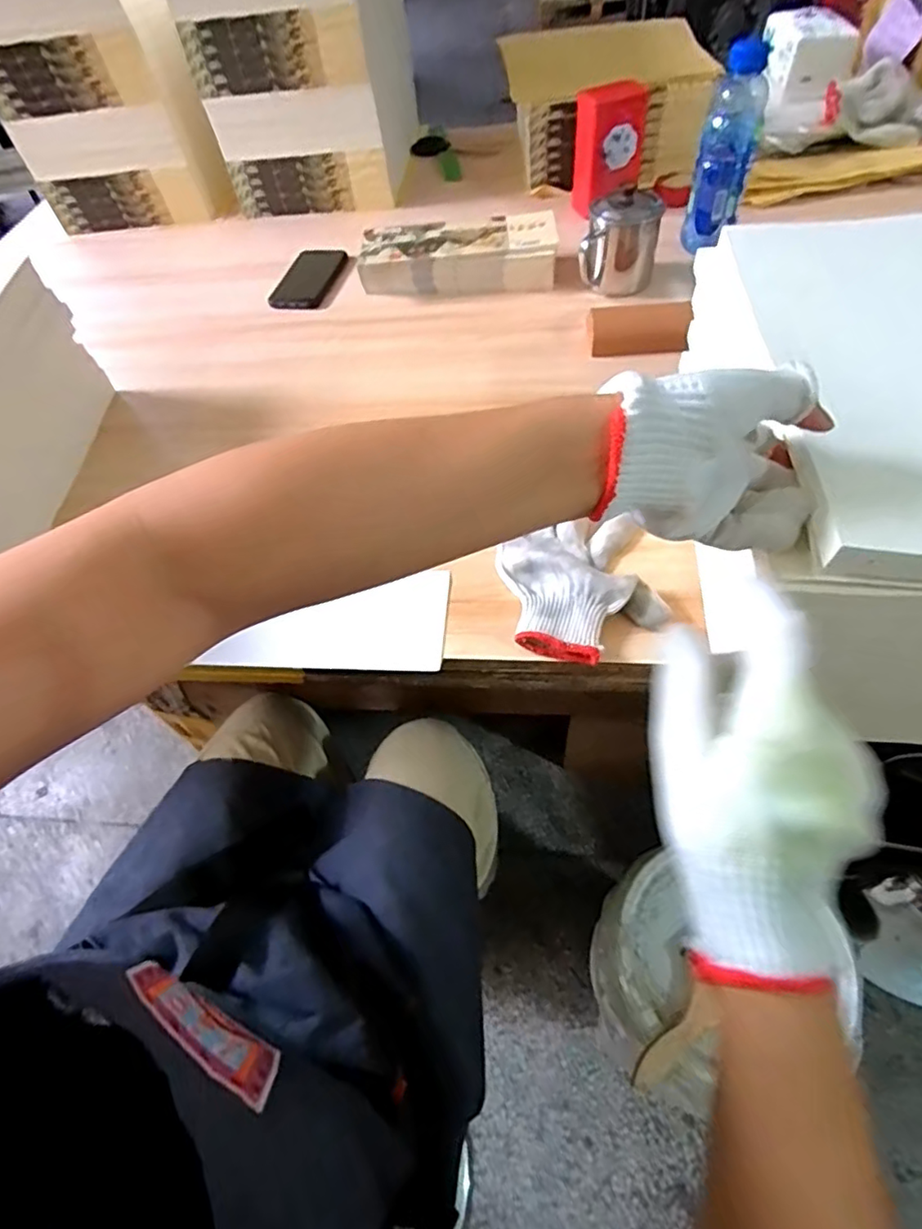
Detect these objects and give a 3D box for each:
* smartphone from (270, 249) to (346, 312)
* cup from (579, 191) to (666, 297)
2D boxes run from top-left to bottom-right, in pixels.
[{"bbox_3d":[-0.220,-0.497,0.869,0.084,0.013,0.158,5,56,10],"label":"smartphone"},{"bbox_3d":[0.202,-0.467,0.755,0.092,0.100,0.074,9,57,12],"label":"cup"}]

